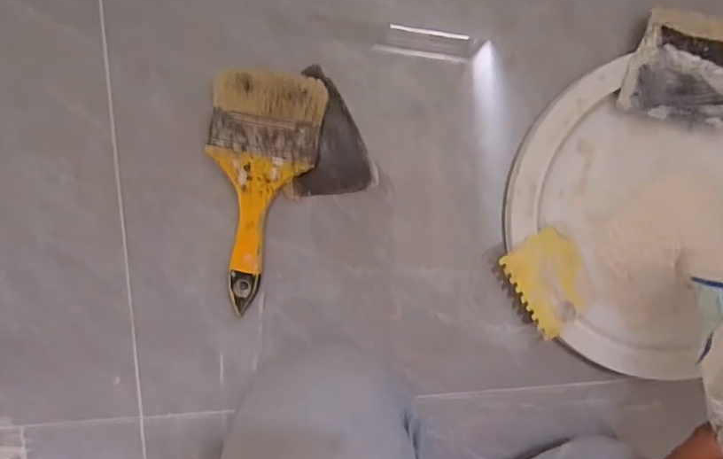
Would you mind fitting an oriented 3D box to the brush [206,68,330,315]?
[{"bbox_3d":[-0.089,-0.034,0.484,0.094,0.024,0.204,6,97,-4],"label":"brush"}]

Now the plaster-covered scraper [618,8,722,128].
[{"bbox_3d":[0.289,-0.145,0.489,0.104,0.022,0.091,8,96,-5],"label":"plaster-covered scraper"}]

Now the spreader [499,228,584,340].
[{"bbox_3d":[0.175,0.046,0.494,0.071,0.005,0.087,-32,99,-13],"label":"spreader"}]

